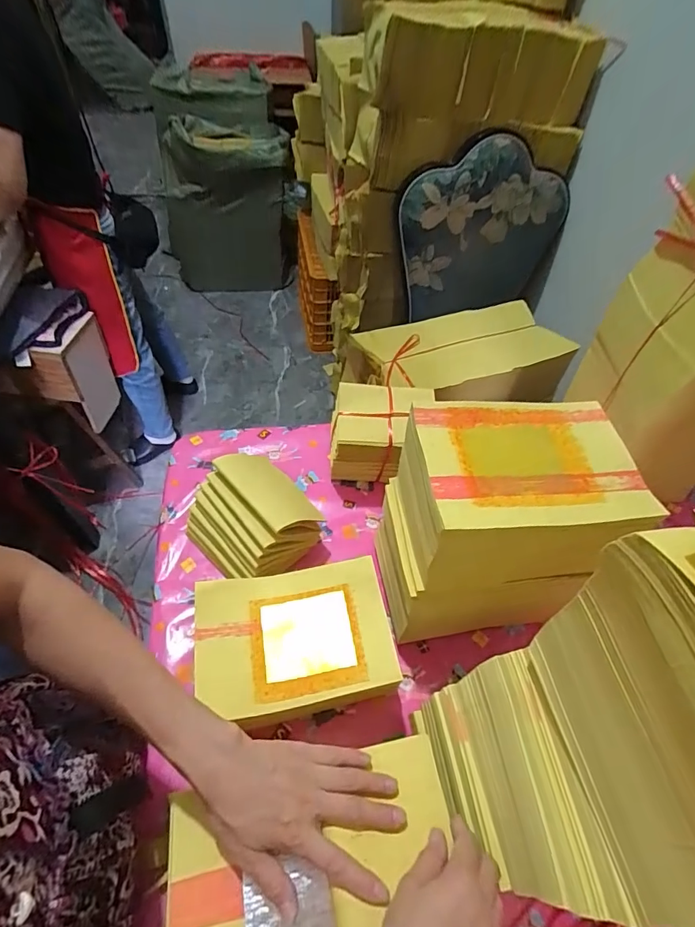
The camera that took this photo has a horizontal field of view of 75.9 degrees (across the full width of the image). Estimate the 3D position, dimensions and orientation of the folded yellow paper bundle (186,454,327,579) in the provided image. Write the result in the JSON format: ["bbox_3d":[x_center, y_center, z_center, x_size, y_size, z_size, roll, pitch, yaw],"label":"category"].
[{"bbox_3d":[-0.143,0.083,0.666,0.153,0.136,0.167,-34,63,-27],"label":"folded yellow paper bundle"}]

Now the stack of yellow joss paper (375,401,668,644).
[{"bbox_3d":[0.177,0.079,0.555,0.229,0.258,0.169,-3,53,-8],"label":"stack of yellow joss paper"}]

